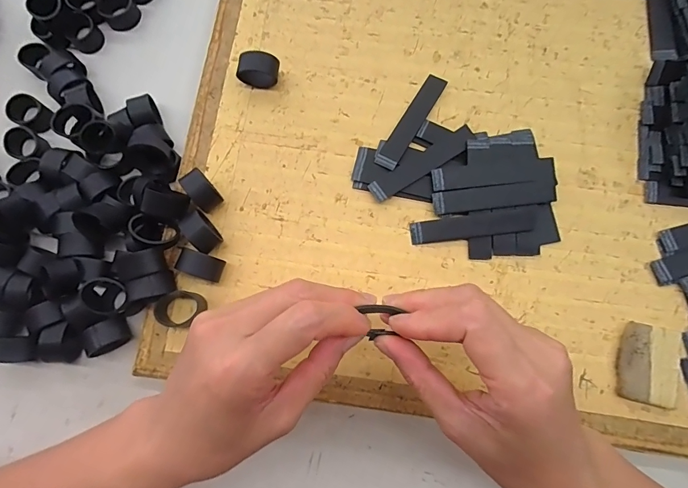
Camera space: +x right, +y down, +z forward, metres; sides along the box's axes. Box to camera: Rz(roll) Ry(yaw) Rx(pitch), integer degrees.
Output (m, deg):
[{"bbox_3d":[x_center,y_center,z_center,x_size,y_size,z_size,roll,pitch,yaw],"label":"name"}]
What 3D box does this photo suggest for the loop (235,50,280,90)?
[{"bbox_3d":[-0.069,-0.141,0.316,0.031,0.022,0.023,11,77,2],"label":"loop"}]

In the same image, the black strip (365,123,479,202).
[{"bbox_3d":[0.063,-0.063,0.303,0.092,0.009,0.019,-31,79,-7],"label":"black strip"}]

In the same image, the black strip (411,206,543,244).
[{"bbox_3d":[0.101,-0.014,0.295,0.096,0.004,0.019,-8,88,3],"label":"black strip"}]

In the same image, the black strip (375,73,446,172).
[{"bbox_3d":[0.056,-0.100,0.313,0.018,0.004,0.093,31,79,7],"label":"black strip"}]

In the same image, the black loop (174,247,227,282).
[{"bbox_3d":[-0.104,0.017,0.283,0.029,0.021,0.017,16,78,3],"label":"black loop"}]

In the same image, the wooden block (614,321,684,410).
[{"bbox_3d":[0.217,0.085,0.272,0.042,0.008,0.053,14,77,3],"label":"wooden block"}]

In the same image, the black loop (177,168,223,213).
[{"bbox_3d":[-0.109,-0.041,0.293,0.018,0.027,0.026,-41,80,-9],"label":"black loop"}]

